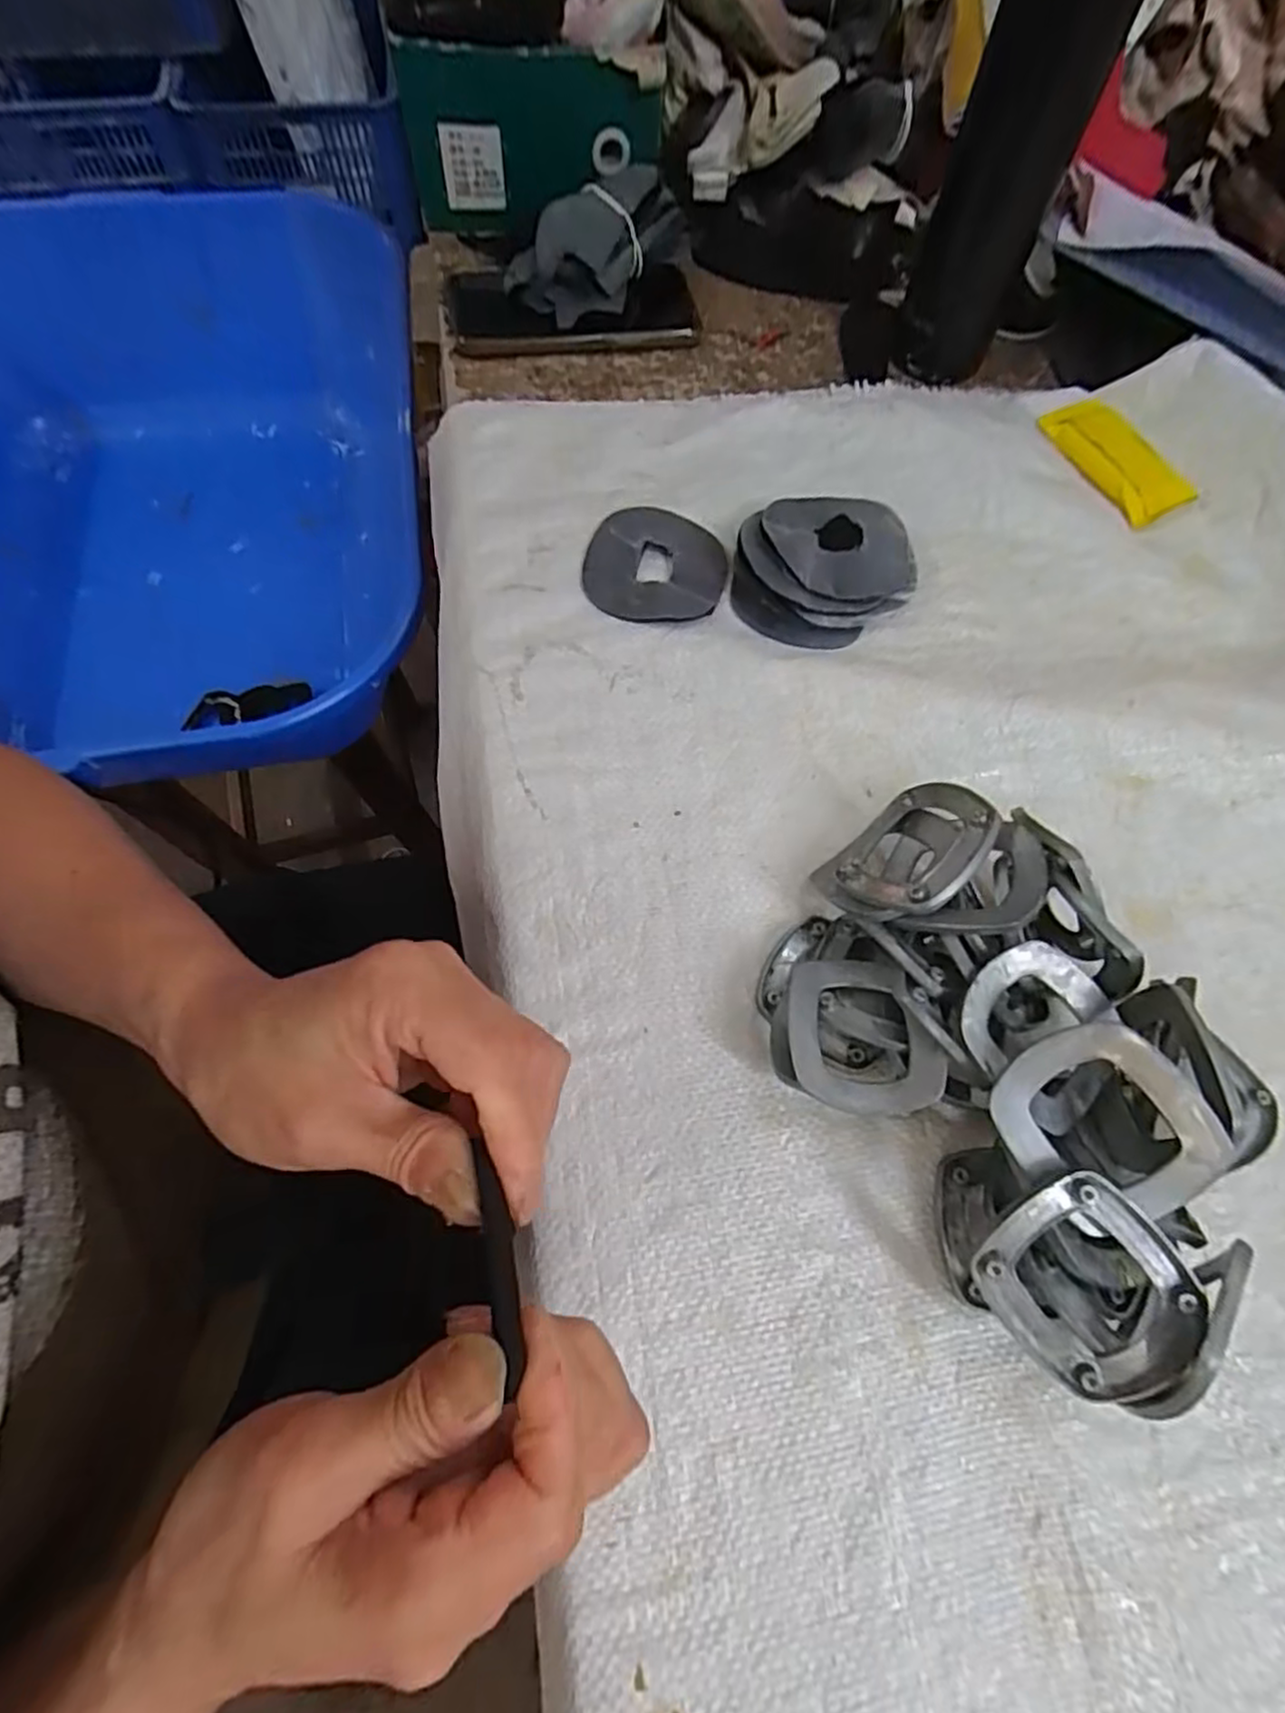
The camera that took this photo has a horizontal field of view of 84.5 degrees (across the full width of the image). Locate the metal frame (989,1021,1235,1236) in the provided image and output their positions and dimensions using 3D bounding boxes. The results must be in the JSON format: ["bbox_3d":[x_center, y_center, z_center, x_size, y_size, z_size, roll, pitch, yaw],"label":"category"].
[{"bbox_3d":[0.153,0.090,0.234,0.059,0.005,0.060,-34,77,11],"label":"metal frame"}]

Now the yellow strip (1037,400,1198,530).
[{"bbox_3d":[0.301,-0.256,0.451,0.048,0.013,0.104,-16,68,-9],"label":"yellow strip"}]

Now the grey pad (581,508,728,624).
[{"bbox_3d":[0.008,-0.163,0.393,0.075,0.005,0.084,17,67,5],"label":"grey pad"}]

